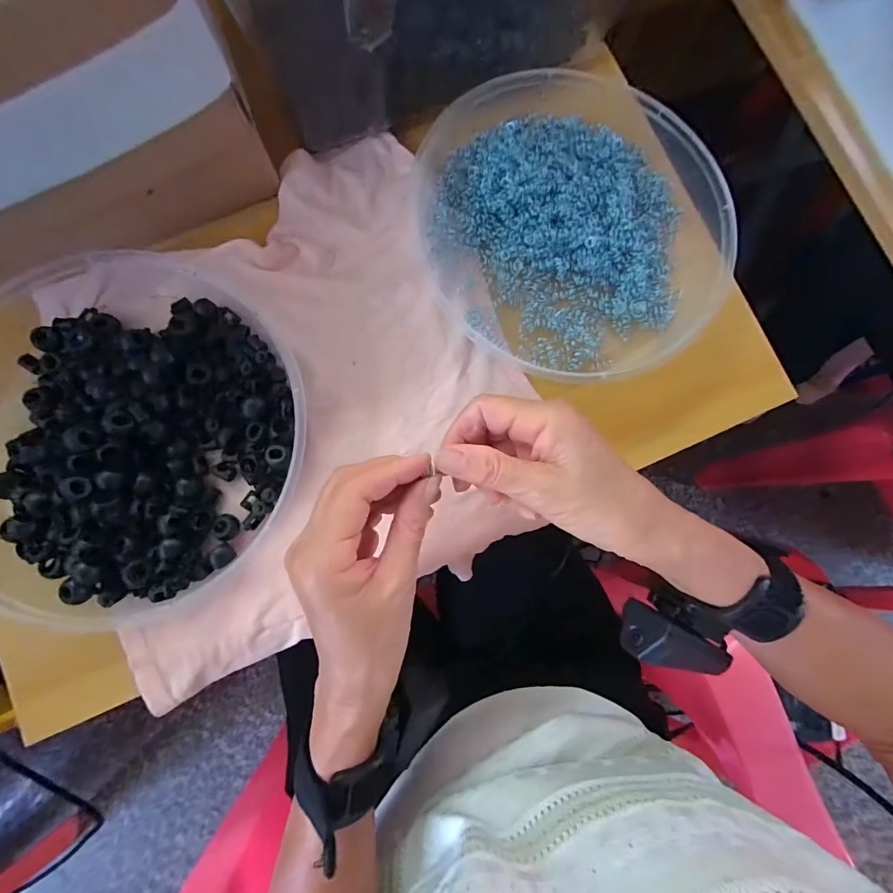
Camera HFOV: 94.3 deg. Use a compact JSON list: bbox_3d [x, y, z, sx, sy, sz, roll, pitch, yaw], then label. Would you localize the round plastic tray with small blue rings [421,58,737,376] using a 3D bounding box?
[{"bbox_3d":[0.096,-0.167,0.311,0.212,0.031,0.232,0,82,-3],"label":"round plastic tray with small blue rings"}]

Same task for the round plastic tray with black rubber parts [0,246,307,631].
[{"bbox_3d":[-0.222,-0.010,0.278,0.246,0.033,0.235,0,82,-3],"label":"round plastic tray with black rubber parts"}]

